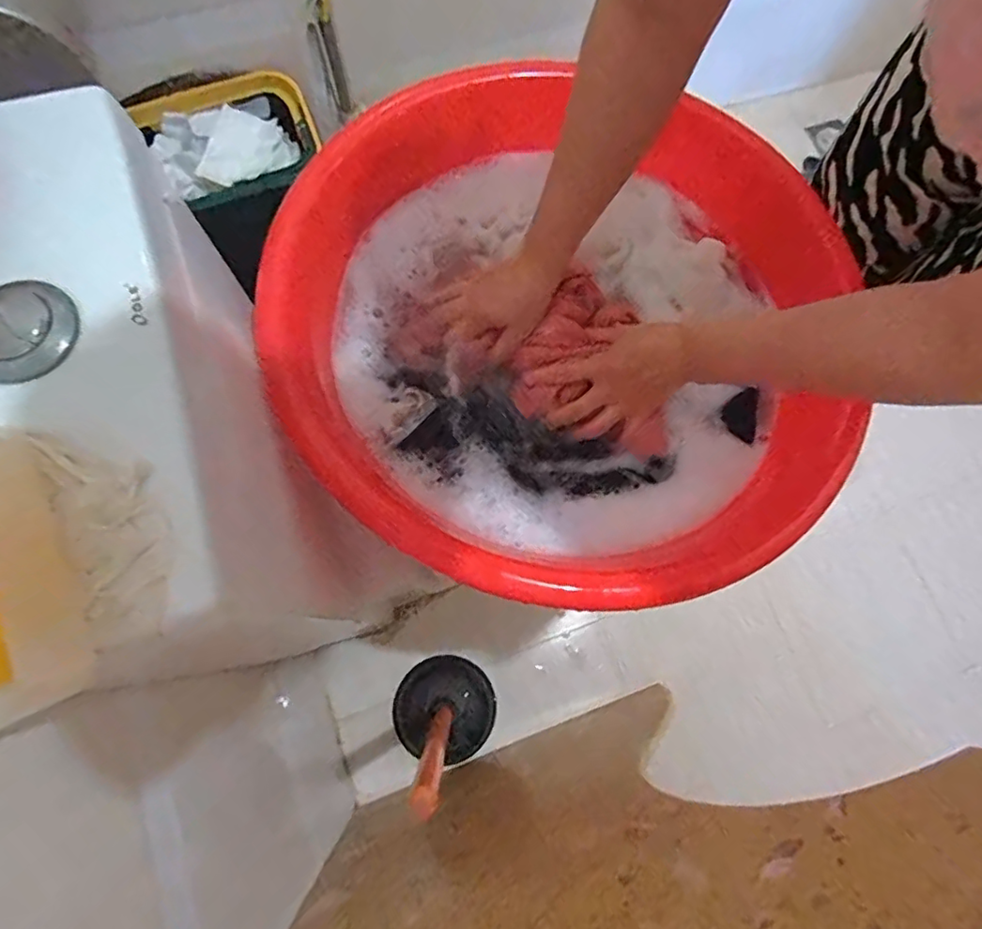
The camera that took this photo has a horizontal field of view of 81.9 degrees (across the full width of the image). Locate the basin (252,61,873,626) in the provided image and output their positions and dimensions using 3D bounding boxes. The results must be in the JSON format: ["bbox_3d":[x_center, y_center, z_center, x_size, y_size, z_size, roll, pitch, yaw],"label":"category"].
[{"bbox_3d":[0.067,-0.131,0.523,0.506,0.129,0.493,1,74,-2],"label":"basin"}]

